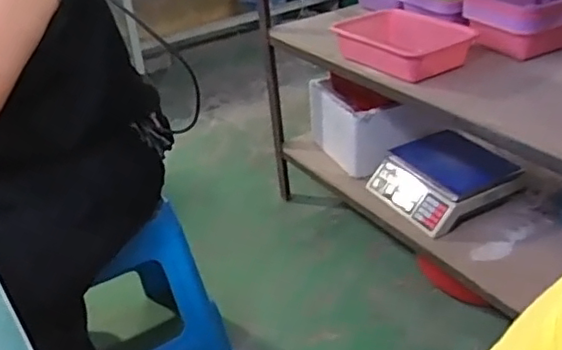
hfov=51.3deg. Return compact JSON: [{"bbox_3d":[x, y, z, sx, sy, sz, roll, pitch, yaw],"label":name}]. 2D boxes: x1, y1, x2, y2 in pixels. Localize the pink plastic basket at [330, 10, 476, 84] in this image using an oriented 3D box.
[{"bbox_3d":[0.257,-0.289,1.284,0.180,0.074,0.284,-23,36,-25],"label":"pink plastic basket"}]

